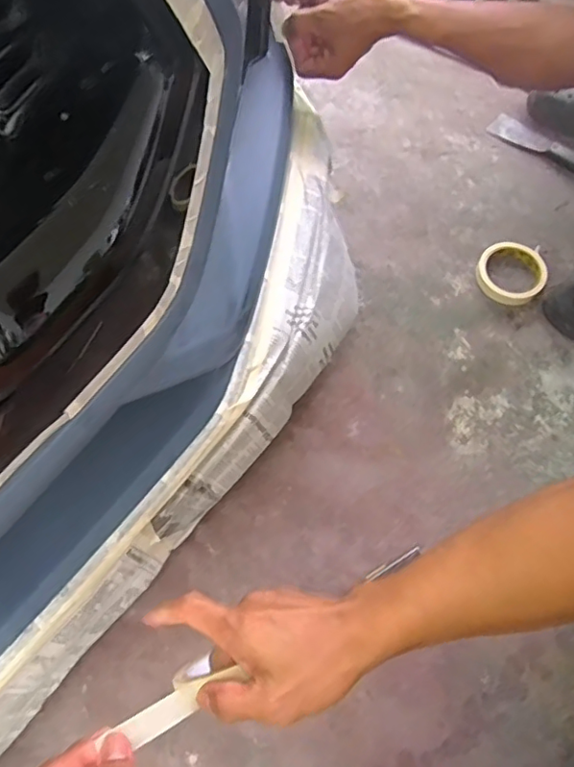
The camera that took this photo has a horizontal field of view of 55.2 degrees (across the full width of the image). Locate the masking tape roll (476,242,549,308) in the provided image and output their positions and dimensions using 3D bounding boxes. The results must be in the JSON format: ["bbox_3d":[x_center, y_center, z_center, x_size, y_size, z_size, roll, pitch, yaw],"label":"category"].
[{"bbox_3d":[0.331,-0.165,0.810,0.092,0.034,0.108,14,67,7],"label":"masking tape roll"}]

